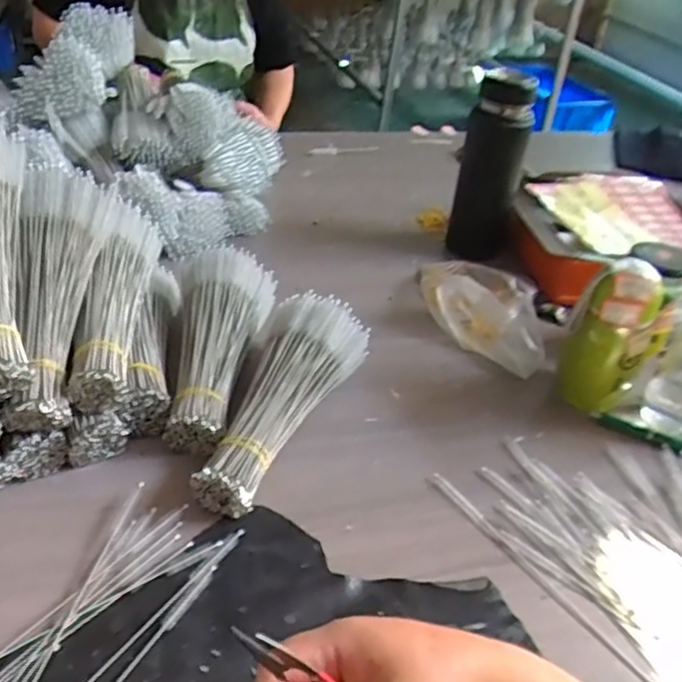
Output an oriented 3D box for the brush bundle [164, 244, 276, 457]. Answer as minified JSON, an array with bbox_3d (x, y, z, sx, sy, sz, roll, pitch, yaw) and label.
[{"bbox_3d":[-0.117,-0.001,0.646,0.094,0.070,0.226,2,38,-7],"label":"brush bundle"}]

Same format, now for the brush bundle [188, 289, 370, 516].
[{"bbox_3d":[-0.046,0.053,0.598,0.089,0.076,0.230,15,38,9],"label":"brush bundle"}]

